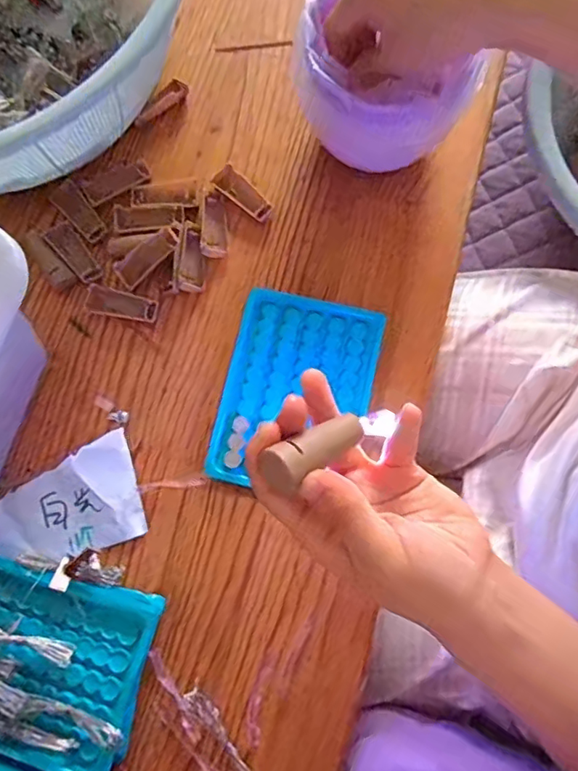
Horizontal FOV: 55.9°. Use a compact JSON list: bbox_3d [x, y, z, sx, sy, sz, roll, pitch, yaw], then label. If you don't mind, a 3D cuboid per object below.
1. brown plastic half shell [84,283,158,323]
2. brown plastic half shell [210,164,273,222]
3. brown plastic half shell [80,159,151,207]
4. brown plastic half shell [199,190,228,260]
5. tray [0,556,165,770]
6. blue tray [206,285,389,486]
[{"bbox_3d":[-0.118,-0.057,0.386,0.050,0.005,0.019,16,77,6],"label":"brown plastic half shell"},{"bbox_3d":[-0.033,-0.141,0.399,0.047,0.007,0.019,37,80,10],"label":"brown plastic half shell"},{"bbox_3d":[-0.127,-0.152,0.403,0.049,0.004,0.021,-30,77,-6],"label":"brown plastic half shell"},{"bbox_3d":[-0.056,-0.118,0.397,0.019,0.007,0.051,-3,75,1],"label":"brown plastic half shell"},{"bbox_3d":[-0.148,0.159,0.311,0.131,0.035,0.099,14,76,5],"label":"tray"},{"bbox_3d":[0.004,0.004,0.364,0.094,0.010,0.130,13,76,5],"label":"blue tray"}]

